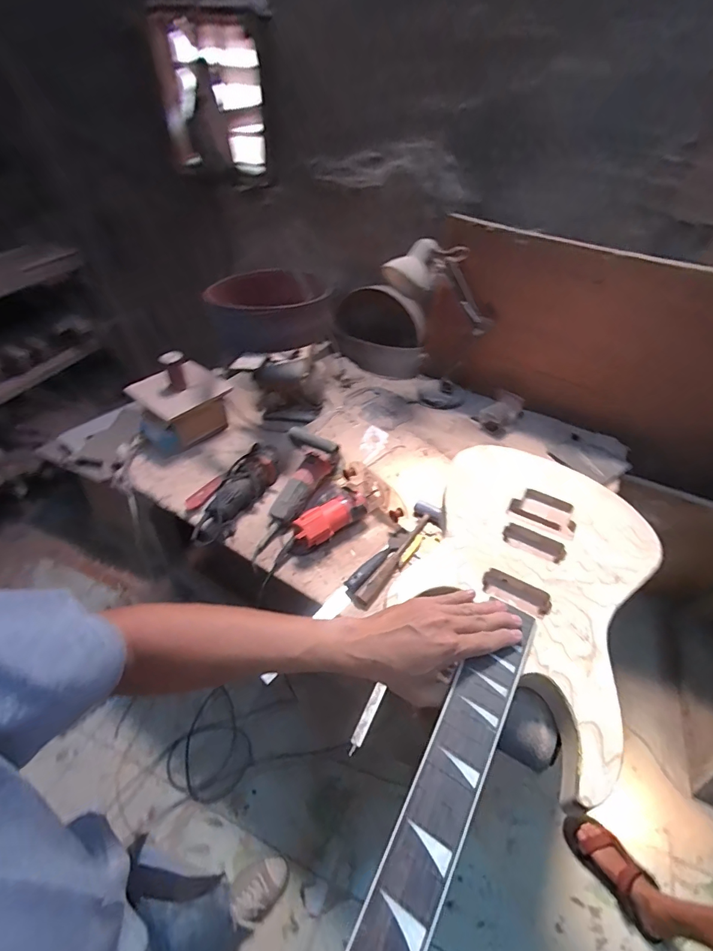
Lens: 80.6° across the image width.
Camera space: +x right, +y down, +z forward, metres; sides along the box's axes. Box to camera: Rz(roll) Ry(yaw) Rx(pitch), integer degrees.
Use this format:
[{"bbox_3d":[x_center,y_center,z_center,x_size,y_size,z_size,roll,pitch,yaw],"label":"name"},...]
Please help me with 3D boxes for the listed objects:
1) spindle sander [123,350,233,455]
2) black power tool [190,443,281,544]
[{"bbox_3d":[-0.467,-0.203,1.117,0.230,0.199,0.182,-30,54,-28],"label":"spindle sander"},{"bbox_3d":[-0.281,0.039,0.993,0.102,0.086,0.288,22,61,18],"label":"black power tool"}]

